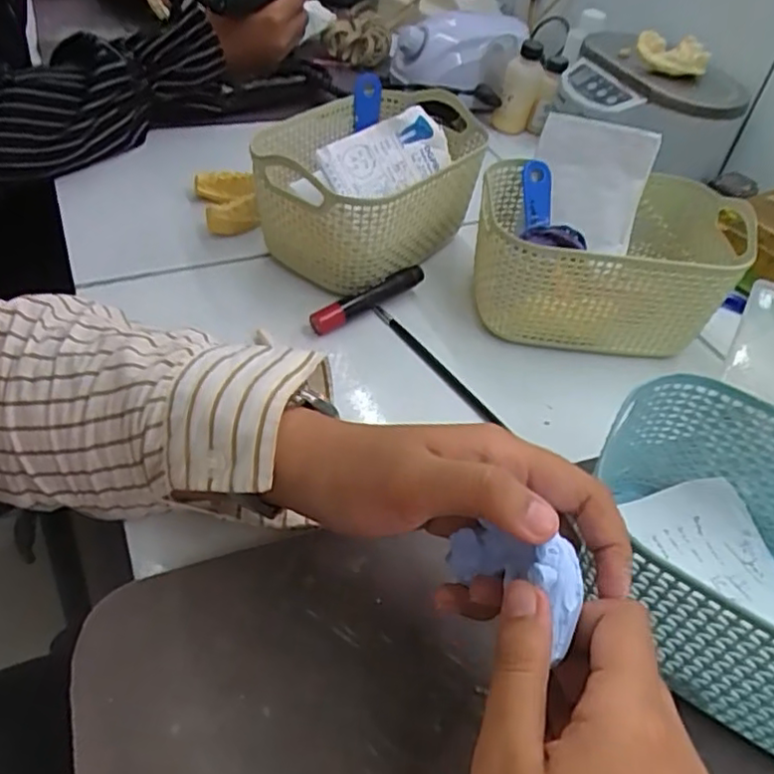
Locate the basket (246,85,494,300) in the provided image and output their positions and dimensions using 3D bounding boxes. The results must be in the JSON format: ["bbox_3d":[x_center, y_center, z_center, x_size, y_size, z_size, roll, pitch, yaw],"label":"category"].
[{"bbox_3d":[-0.008,-0.150,0.485,0.126,0.093,0.178,24,48,16],"label":"basket"}]

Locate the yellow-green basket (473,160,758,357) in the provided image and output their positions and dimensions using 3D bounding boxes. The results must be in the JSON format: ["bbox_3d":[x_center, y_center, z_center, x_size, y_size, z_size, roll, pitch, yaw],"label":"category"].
[{"bbox_3d":[0.152,-0.088,0.447,0.180,0.077,0.119,7,45,0],"label":"yellow-green basket"}]

